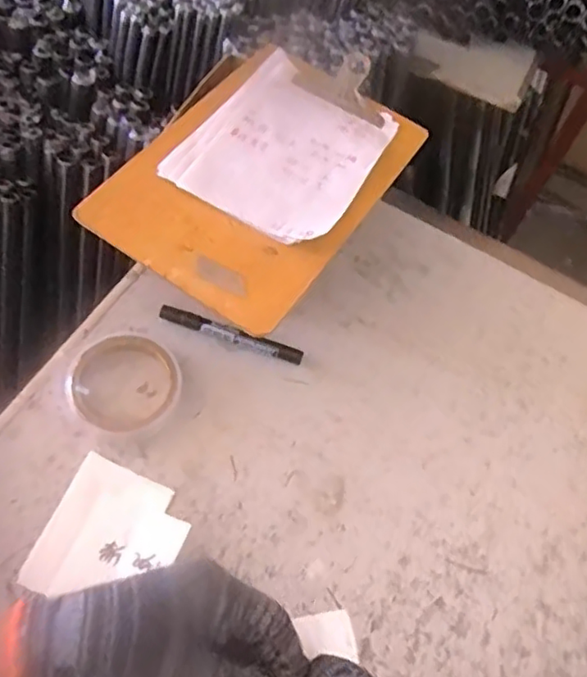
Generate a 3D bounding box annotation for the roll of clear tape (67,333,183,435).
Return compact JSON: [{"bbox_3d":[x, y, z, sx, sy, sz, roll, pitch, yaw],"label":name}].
[{"bbox_3d":[-0.148,0.039,0.548,0.091,0.020,0.088,2,57,-3],"label":"roll of clear tape"}]

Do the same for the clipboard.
[{"bbox_3d":[-0.026,-0.149,0.549,0.191,0.033,0.275,29,60,14],"label":"clipboard"}]

